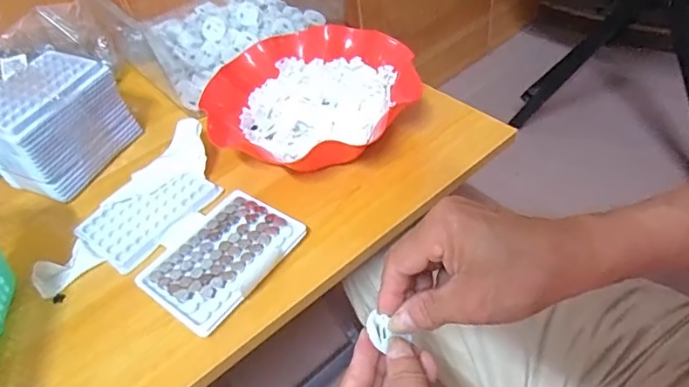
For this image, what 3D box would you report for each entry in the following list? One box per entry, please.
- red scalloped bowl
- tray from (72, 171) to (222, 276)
[{"bbox_3d":[-0.035,-0.110,0.577,0.222,0.051,0.197,-4,50,3],"label":"red scalloped bowl"},{"bbox_3d":[-0.201,0.017,0.527,0.092,0.008,0.124,30,59,27],"label":"tray"}]

